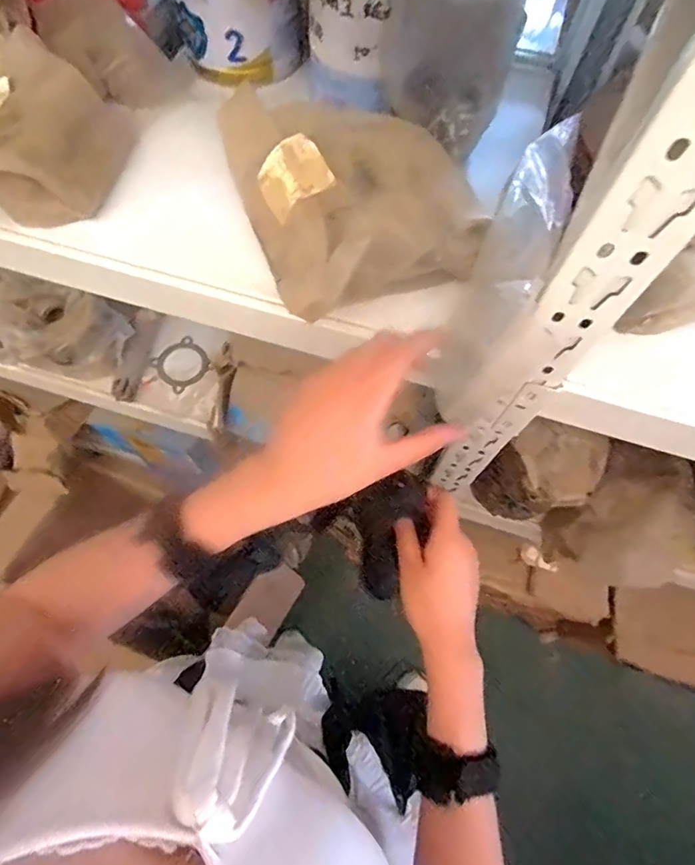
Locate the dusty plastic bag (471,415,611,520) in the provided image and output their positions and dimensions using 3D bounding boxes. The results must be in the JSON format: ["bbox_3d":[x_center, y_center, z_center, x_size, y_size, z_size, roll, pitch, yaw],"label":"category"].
[{"bbox_3d":[0.252,0.058,0.659,0.108,0.164,0.102,42,72,14],"label":"dusty plastic bag"}]

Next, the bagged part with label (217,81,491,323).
[{"bbox_3d":[-0.003,-0.202,0.409,0.158,0.073,0.226,-19,69,-10],"label":"bagged part with label"}]

